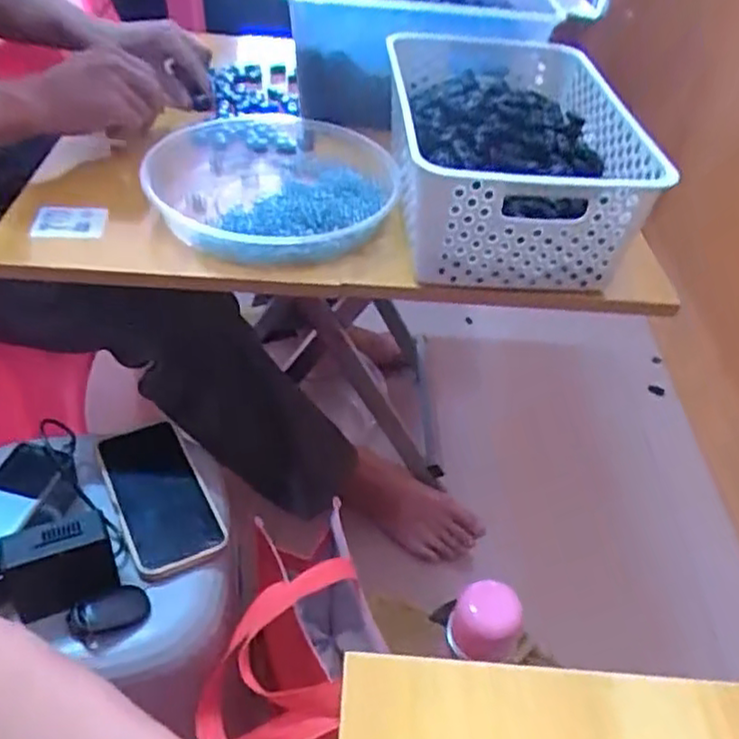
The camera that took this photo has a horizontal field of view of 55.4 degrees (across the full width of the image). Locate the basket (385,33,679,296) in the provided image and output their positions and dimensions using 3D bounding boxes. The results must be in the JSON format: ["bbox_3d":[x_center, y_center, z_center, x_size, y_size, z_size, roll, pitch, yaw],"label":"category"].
[{"bbox_3d":[0.118,-0.204,0.653,0.195,0.116,0.299,1,41,-7],"label":"basket"}]

